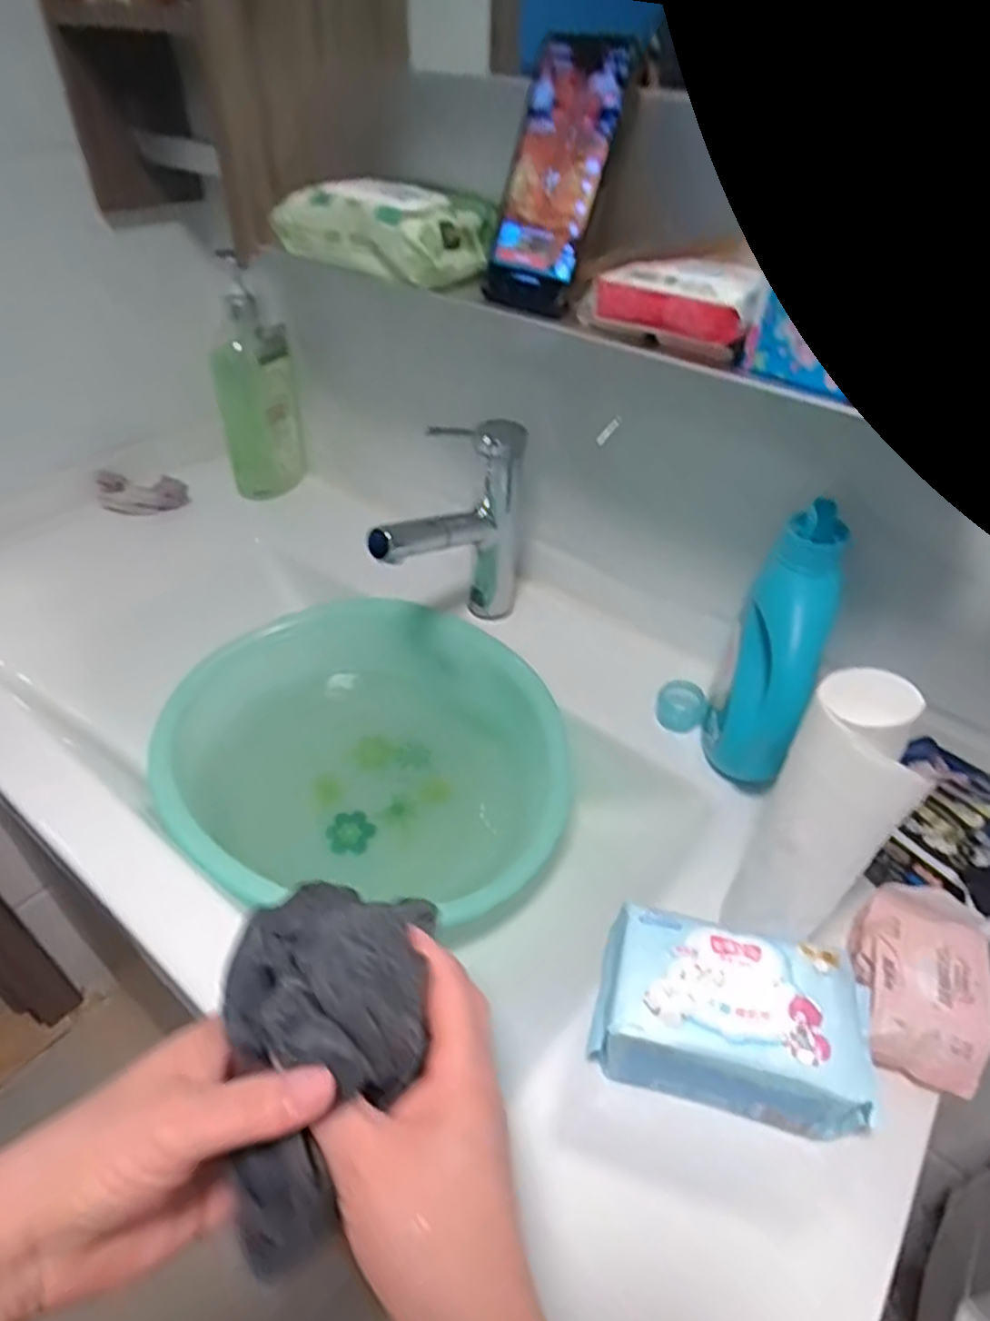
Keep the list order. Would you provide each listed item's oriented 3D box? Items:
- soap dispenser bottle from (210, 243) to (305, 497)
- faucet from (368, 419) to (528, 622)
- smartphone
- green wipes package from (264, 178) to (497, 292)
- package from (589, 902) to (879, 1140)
[{"bbox_3d":[-0.292,-0.329,0.879,0.095,0.285,0.061,-11,44,-16],"label":"soap dispenser bottle"},{"bbox_3d":[-0.033,-0.107,0.677,0.043,0.202,0.196,27,47,24],"label":"faucet"},{"bbox_3d":[0.041,-0.336,0.506,0.073,0.163,0.012,32,31,25],"label":"smartphone"},{"bbox_3d":[-0.093,-0.360,0.596,0.189,0.055,0.100,27,46,24],"label":"green wipes package"},{"bbox_3d":[0.138,0.208,0.418,0.154,0.063,0.083,13,42,10],"label":"package"}]

